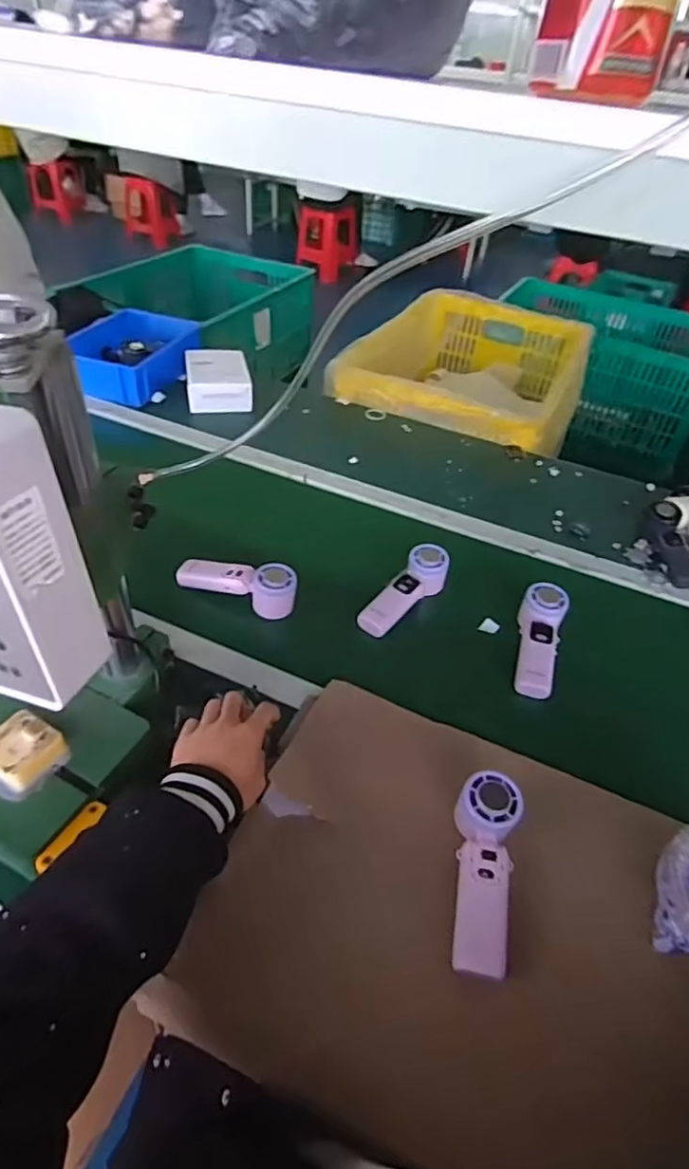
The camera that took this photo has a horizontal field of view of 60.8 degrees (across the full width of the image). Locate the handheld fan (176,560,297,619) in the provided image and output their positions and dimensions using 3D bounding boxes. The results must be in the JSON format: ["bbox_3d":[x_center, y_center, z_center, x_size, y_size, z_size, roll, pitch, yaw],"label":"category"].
[{"bbox_3d":[-0.147,0.005,0.799,0.165,0.075,0.048,12,42,6],"label":"handheld fan"}]

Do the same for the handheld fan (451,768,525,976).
[{"bbox_3d":[0.126,0.258,0.534,0.051,0.038,0.165,11,56,5],"label":"handheld fan"}]

